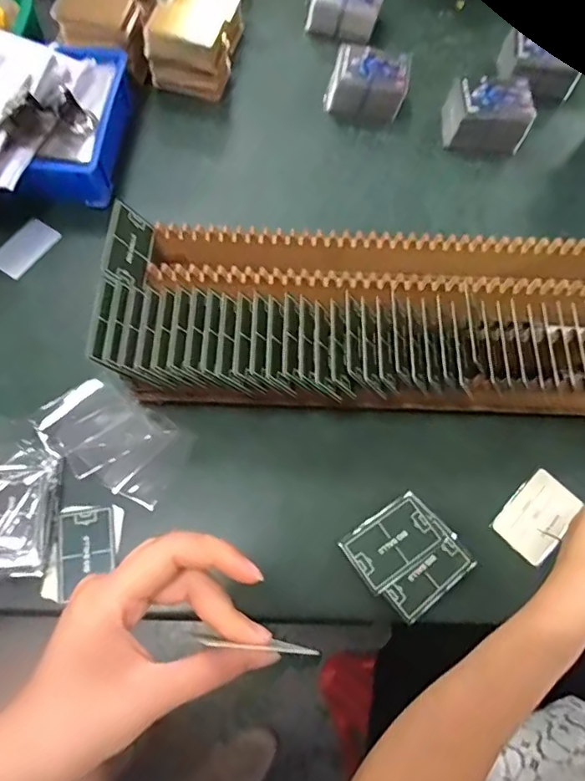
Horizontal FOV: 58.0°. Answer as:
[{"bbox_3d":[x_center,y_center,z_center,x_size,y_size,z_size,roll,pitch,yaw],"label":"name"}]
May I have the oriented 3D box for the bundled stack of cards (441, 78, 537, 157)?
[{"bbox_3d":[0.251,-0.356,0.688,0.100,0.059,0.069,0,68,-2],"label":"bundled stack of cards"}]

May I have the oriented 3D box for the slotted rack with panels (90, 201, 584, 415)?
[{"bbox_3d":[0.106,-0.074,0.538,0.552,0.113,0.196,-1,68,-3],"label":"slotted rack with panels"}]

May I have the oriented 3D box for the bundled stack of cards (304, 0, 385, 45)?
[{"bbox_3d":[0.075,-0.546,0.756,0.107,0.050,0.081,16,69,4],"label":"bundled stack of cards"}]

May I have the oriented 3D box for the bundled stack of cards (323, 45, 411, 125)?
[{"bbox_3d":[0.099,-0.406,0.702,0.105,0.051,0.077,12,68,3],"label":"bundled stack of cards"}]

